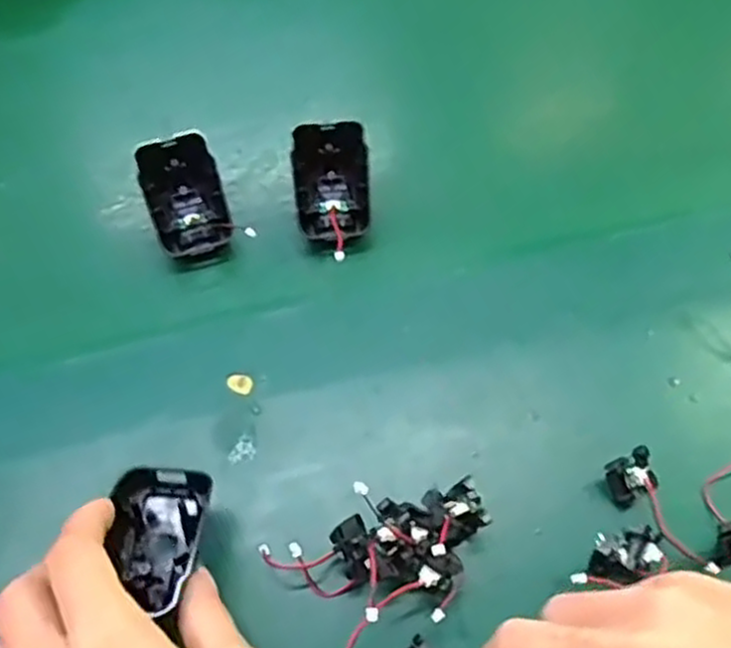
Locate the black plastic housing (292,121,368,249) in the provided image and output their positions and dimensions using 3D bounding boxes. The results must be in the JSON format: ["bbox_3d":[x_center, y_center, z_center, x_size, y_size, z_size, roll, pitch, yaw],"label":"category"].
[{"bbox_3d":[-0.019,-0.082,0.431,0.043,0.040,0.059,-4,59,-4],"label":"black plastic housing"}]

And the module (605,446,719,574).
[{"bbox_3d":[0.134,0.087,0.335,0.022,0.016,0.059,-22,62,-15],"label":"module"}]

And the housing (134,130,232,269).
[{"bbox_3d":[-0.103,-0.071,0.426,0.043,0.038,0.063,-20,61,-14],"label":"housing"}]

